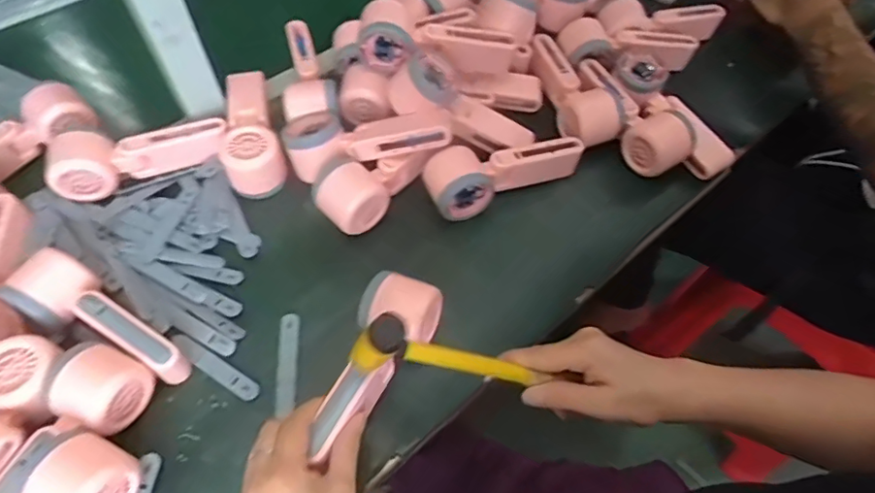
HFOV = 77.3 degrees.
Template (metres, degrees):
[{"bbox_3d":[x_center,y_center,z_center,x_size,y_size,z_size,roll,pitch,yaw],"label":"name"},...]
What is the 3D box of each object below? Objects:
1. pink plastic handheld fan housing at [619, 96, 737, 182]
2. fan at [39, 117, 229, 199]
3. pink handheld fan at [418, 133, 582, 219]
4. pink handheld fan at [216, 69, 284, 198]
[{"bbox_3d":[0.258,-0.113,0.593,0.091,0.056,0.101,-31,63,-21],"label":"pink plastic handheld fan housing"},{"bbox_3d":[-0.305,-0.101,0.558,0.169,0.046,0.051,-23,60,-16],"label":"fan"},{"bbox_3d":[0.069,-0.079,0.576,0.169,0.054,0.061,-22,60,-16],"label":"pink handheld fan"},{"bbox_3d":[-0.200,-0.125,0.581,0.060,0.047,0.170,-14,58,-12],"label":"pink handheld fan"}]

